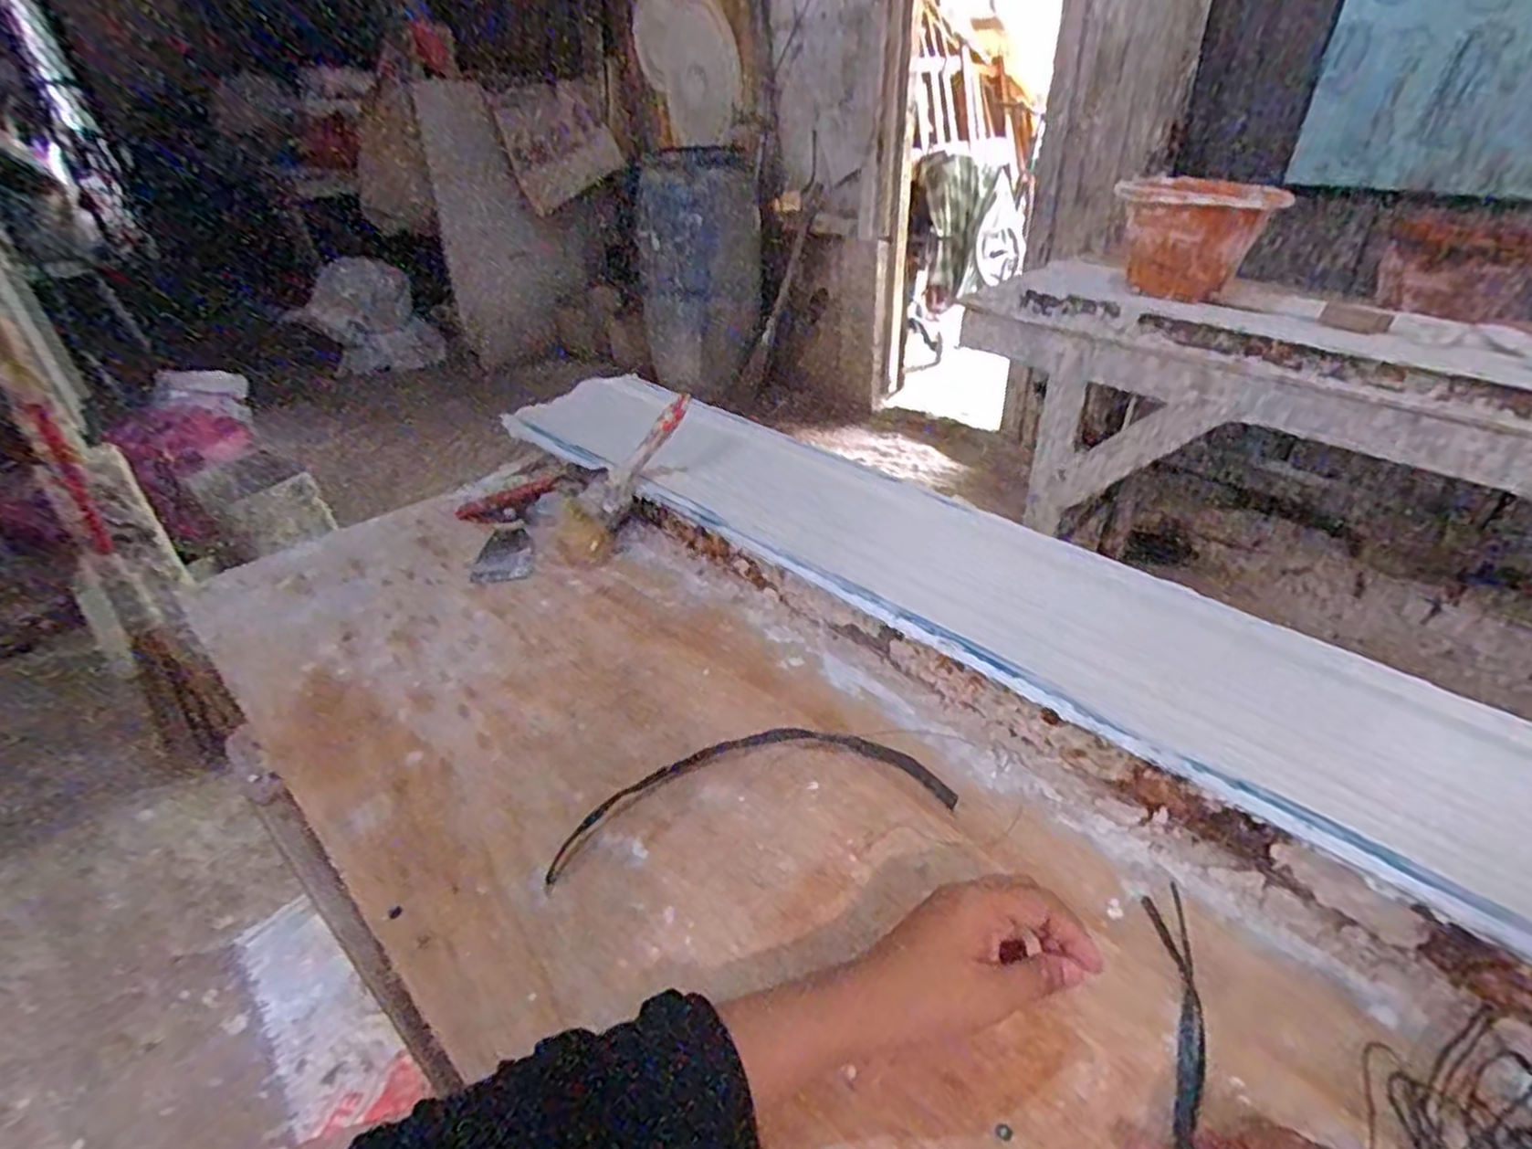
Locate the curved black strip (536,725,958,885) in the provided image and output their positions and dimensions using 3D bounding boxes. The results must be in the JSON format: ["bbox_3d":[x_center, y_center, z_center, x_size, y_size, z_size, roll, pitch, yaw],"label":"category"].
[{"bbox_3d":[-0.010,0.147,0.514,0.270,0.010,0.092,-7,36,-8],"label":"curved black strip"}]

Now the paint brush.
[{"bbox_3d":[-0.152,-0.104,0.772,0.087,0.028,0.201,35,89,39],"label":"paint brush"}]

